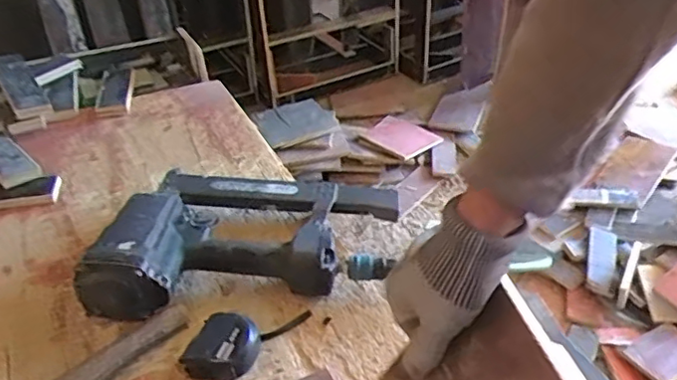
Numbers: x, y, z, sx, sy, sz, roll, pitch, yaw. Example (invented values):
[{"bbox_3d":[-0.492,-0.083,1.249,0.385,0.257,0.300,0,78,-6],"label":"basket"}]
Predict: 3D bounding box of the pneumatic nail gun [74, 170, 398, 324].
[{"bbox_3d":[-0.095,0.043,0.696,0.323,0.081,0.206,-1,37,-2],"label":"pneumatic nail gun"}]

